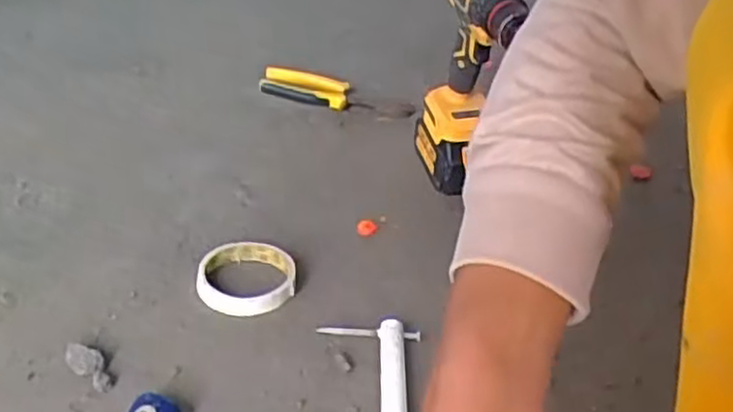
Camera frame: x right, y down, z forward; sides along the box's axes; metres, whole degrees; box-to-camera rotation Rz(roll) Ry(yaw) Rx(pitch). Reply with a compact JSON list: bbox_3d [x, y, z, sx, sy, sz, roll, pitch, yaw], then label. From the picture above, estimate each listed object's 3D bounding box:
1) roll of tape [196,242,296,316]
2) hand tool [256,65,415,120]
[{"bbox_3d":[-0.114,0.069,0.713,0.091,0.023,0.089,2,35,-8],"label":"roll of tape"},{"bbox_3d":[-0.036,-0.152,1.012,0.208,0.036,0.044,15,35,10],"label":"hand tool"}]

